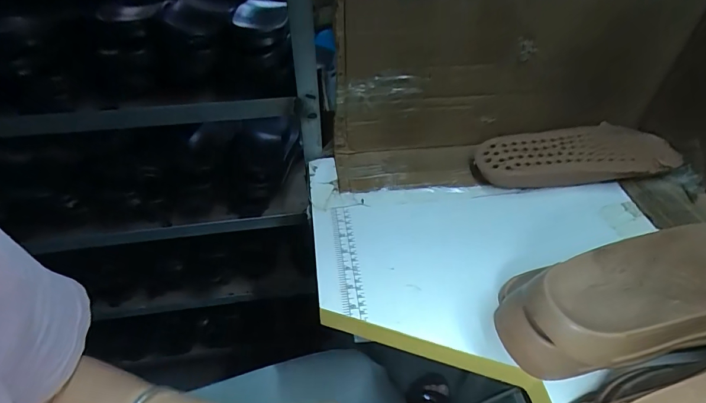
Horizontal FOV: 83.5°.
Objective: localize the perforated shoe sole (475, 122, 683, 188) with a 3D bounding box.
[{"bbox_3d":[0.329,-0.074,0.600,0.290,0.032,0.111,-4,46,-4],"label":"perforated shoe sole"}]

